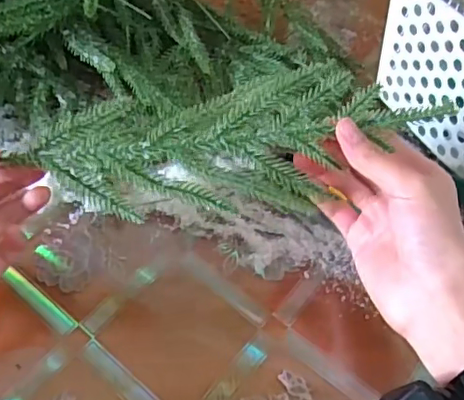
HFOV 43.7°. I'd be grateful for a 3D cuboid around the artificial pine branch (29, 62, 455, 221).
[{"bbox_3d":[-0.003,-0.030,0.313,0.196,0.041,0.055,-10,52,-3],"label":"artificial pine branch"}]

